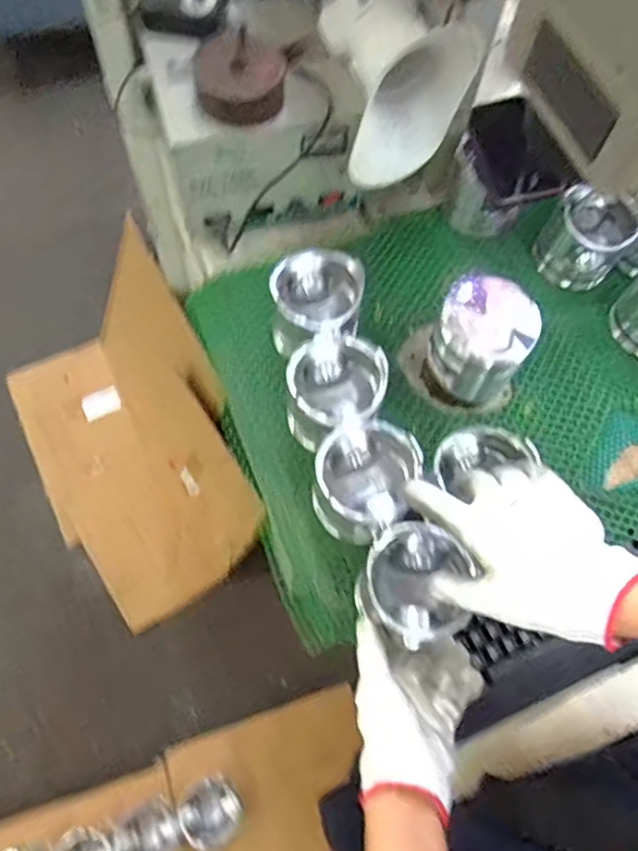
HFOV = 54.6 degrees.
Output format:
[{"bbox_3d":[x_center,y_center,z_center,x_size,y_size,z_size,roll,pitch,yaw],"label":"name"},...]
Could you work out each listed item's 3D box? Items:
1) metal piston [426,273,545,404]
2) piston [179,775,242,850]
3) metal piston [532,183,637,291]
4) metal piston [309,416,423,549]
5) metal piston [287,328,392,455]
[{"bbox_3d":[0.155,-0.078,0.604,0.091,0.118,0.081,34,68,11],"label":"metal piston"},{"bbox_3d":[-0.177,0.634,1.017,0.086,0.068,0.094,1,66,-3],"label":"piston"},{"bbox_3d":[0.303,-0.211,0.710,0.090,0.092,0.091,1,66,-3],"label":"metal piston"},{"bbox_3d":[0.041,0.052,0.564,0.089,0.078,0.090,21,66,6],"label":"metal piston"},{"bbox_3d":[0.016,-0.032,0.595,0.088,0.084,0.092,1,66,-3],"label":"metal piston"}]

